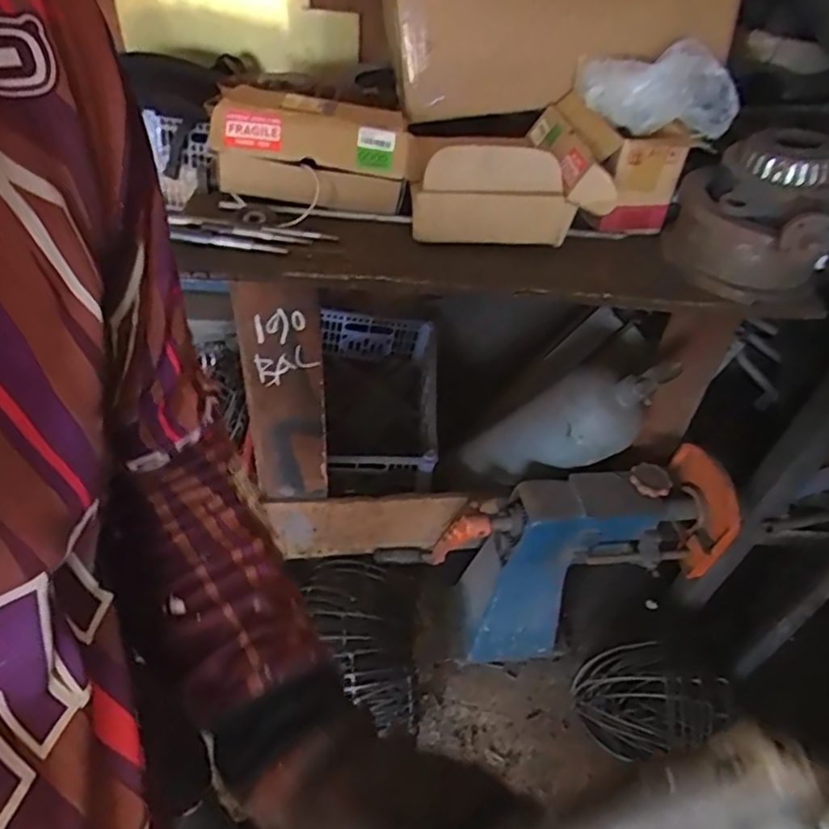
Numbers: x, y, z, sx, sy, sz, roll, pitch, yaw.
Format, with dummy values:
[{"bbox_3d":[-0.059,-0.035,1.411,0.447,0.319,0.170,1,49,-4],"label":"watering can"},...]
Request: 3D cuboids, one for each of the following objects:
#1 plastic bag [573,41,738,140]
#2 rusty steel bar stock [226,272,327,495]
[{"bbox_3d":[0.341,-0.466,0.936,0.238,0.092,0.146,21,48,14],"label":"plastic bag"},{"bbox_3d":[-0.204,-0.019,1.015,0.118,0.440,0.023,2,40,-3],"label":"rusty steel bar stock"}]

